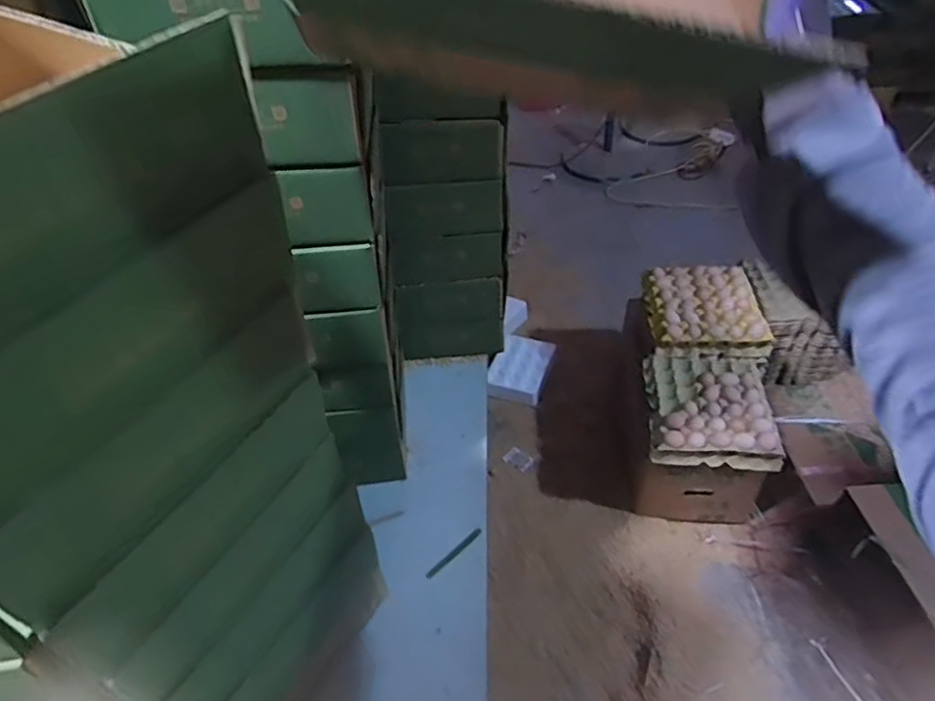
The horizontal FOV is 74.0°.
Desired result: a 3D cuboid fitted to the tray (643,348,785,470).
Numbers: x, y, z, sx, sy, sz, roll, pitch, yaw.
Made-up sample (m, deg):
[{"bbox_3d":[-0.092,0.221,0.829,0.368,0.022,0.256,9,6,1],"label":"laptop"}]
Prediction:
[{"bbox_3d":[0.589,0.133,1.529,0.279,0.075,0.308,3,44,7],"label":"tray"}]

